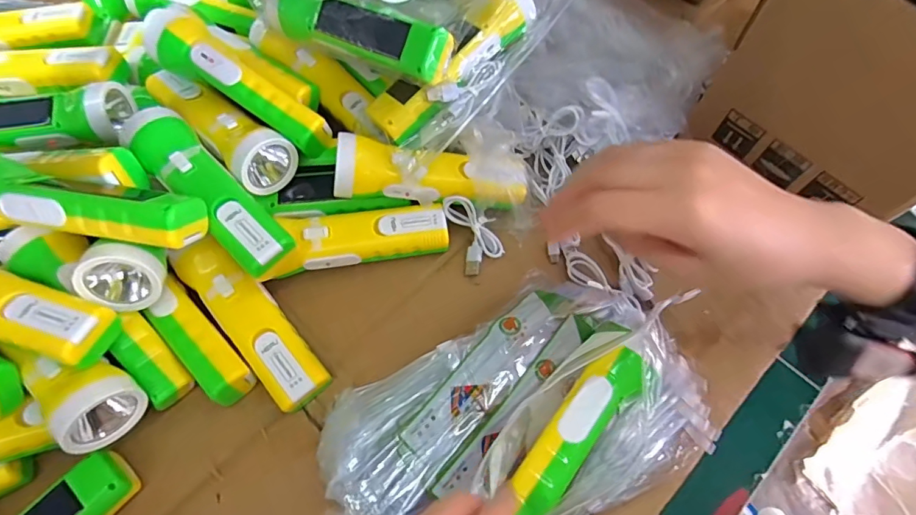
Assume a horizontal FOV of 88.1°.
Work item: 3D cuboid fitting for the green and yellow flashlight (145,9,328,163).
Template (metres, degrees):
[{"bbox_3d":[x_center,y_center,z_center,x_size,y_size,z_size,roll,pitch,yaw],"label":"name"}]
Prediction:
[{"bbox_3d":[-0.188,-0.150,0.411,0.177,0.043,0.050,36,72,4],"label":"green and yellow flashlight"}]

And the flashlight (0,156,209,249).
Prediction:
[{"bbox_3d":[-0.275,-0.040,0.338,0.176,0.046,0.053,6,65,4],"label":"flashlight"}]

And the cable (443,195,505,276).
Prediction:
[{"bbox_3d":[0.013,-0.024,0.420,0.041,0.023,0.068,-26,93,-9],"label":"cable"}]

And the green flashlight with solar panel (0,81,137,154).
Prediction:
[{"bbox_3d":[-0.377,-0.116,0.419,0.175,0.053,0.060,-9,65,-3],"label":"green flashlight with solar panel"}]

